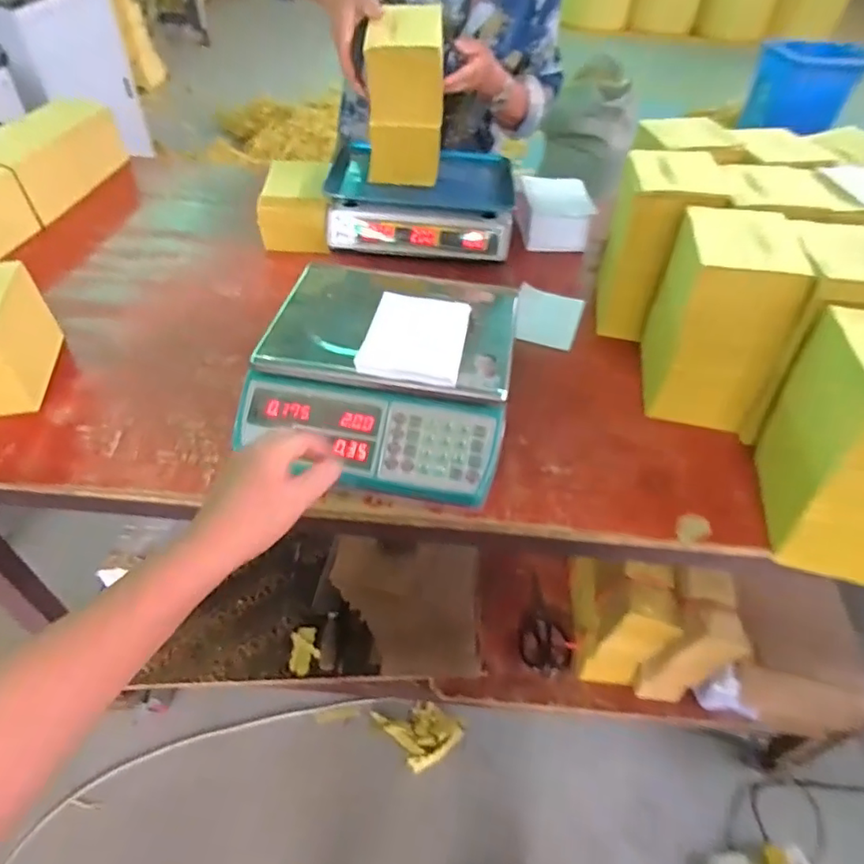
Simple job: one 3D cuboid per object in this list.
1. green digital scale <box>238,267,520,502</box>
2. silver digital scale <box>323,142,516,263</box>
[{"bbox_3d":[-0.055,-0.081,0.682,0.289,0.098,0.296,9,48,4],"label":"green digital scale"},{"bbox_3d":[-0.020,-0.438,1.056,0.337,0.094,0.250,3,47,-1],"label":"silver digital scale"}]

